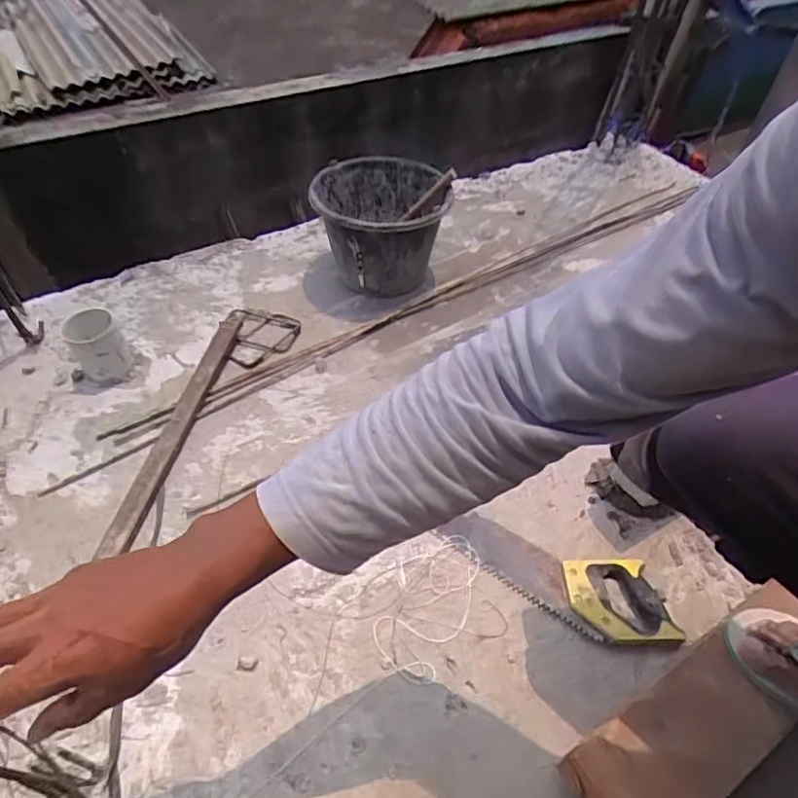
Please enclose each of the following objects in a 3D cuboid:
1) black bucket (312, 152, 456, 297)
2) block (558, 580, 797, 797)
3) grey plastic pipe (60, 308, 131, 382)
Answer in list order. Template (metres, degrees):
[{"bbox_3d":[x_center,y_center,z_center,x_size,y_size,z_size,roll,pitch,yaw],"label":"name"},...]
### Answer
[{"bbox_3d":[-0.036,-0.353,1.189,0.258,0.216,0.258,1,49,-1],"label":"black bucket"},{"bbox_3d":[0.368,0.365,0.662,0.385,0.073,0.121,-26,55,-22],"label":"block"},{"bbox_3d":[-0.535,-0.086,1.002,0.087,0.116,0.078,-27,55,-22],"label":"grey plastic pipe"}]

